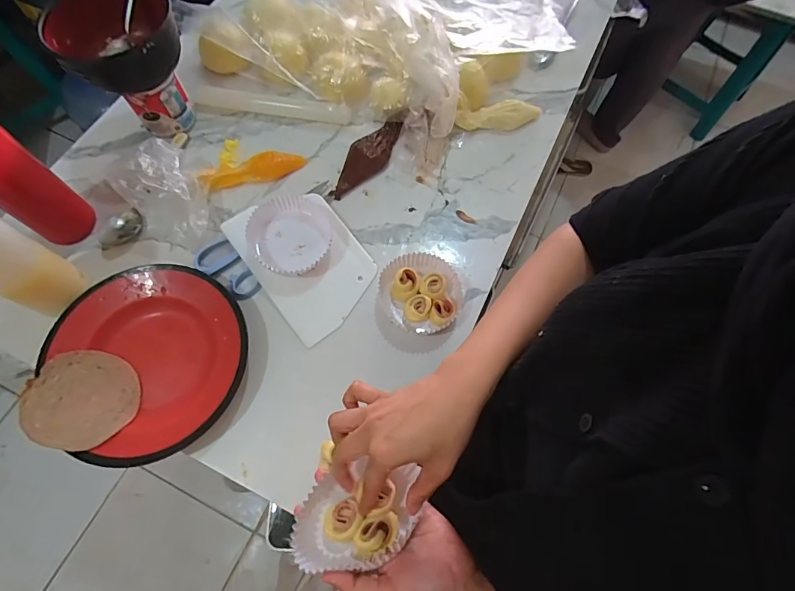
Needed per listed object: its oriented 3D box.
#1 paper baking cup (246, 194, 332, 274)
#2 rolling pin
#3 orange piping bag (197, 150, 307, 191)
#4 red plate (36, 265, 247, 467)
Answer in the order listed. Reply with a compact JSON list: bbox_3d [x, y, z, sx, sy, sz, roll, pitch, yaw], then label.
[{"bbox_3d":[-0.129,-0.073,0.522,0.098,0.033,0.098,1,68,-2],"label":"paper baking cup"},{"bbox_3d":[-0.177,-0.273,0.602,0.222,0.025,0.024,9,68,2],"label":"rolling pin"},{"bbox_3d":[-0.191,-0.170,0.565,0.131,0.031,0.037,-8,69,-5],"label":"orange piping bag"},{"bbox_3d":[-0.263,0.064,0.467,0.191,0.026,0.200,1,68,-2],"label":"red plate"}]

